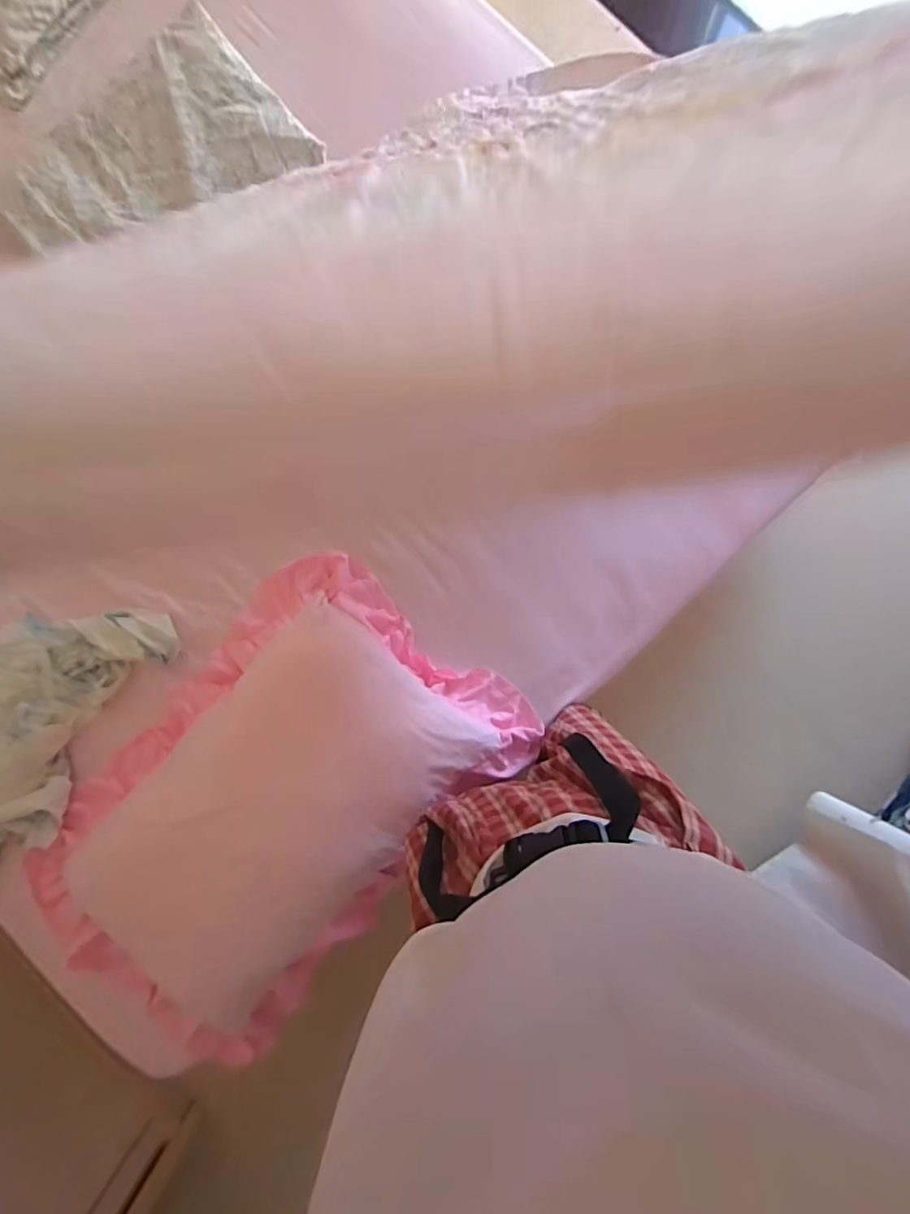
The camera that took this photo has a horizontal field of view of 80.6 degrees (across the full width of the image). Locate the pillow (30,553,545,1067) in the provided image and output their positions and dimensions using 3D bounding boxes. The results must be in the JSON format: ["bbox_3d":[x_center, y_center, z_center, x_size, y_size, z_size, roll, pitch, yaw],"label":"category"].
[{"bbox_3d":[-0.312,0.343,0.854,0.510,0.194,0.856,42,88,2],"label":"pillow"}]

